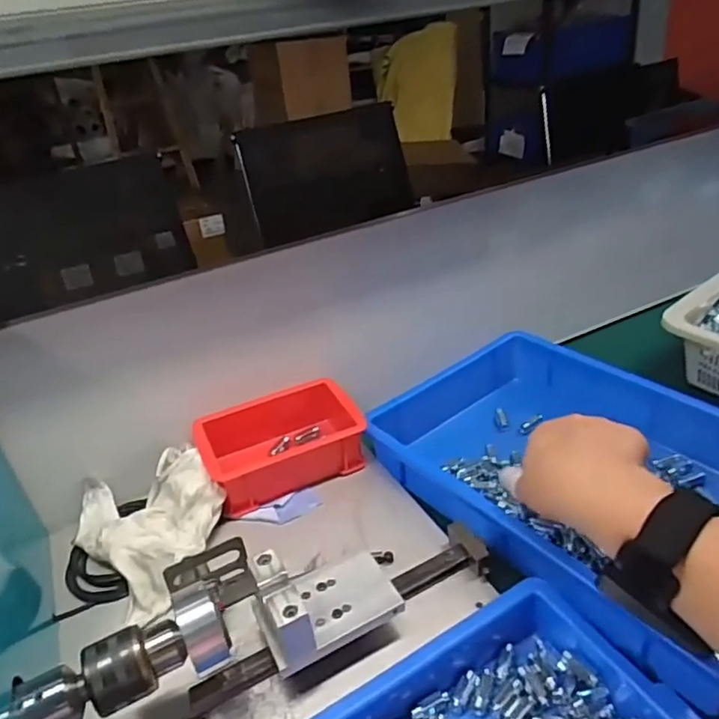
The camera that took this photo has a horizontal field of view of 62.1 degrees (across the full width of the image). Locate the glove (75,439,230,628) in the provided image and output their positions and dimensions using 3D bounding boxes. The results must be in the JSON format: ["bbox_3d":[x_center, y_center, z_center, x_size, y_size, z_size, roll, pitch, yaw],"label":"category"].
[{"bbox_3d":[-0.183,0.137,0.526,0.115,0.048,0.155,-30,38,-32],"label":"glove"}]

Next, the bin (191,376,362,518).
[{"bbox_3d":[-0.075,0.079,0.581,0.150,0.053,0.092,-18,33,-16],"label":"bin"}]

